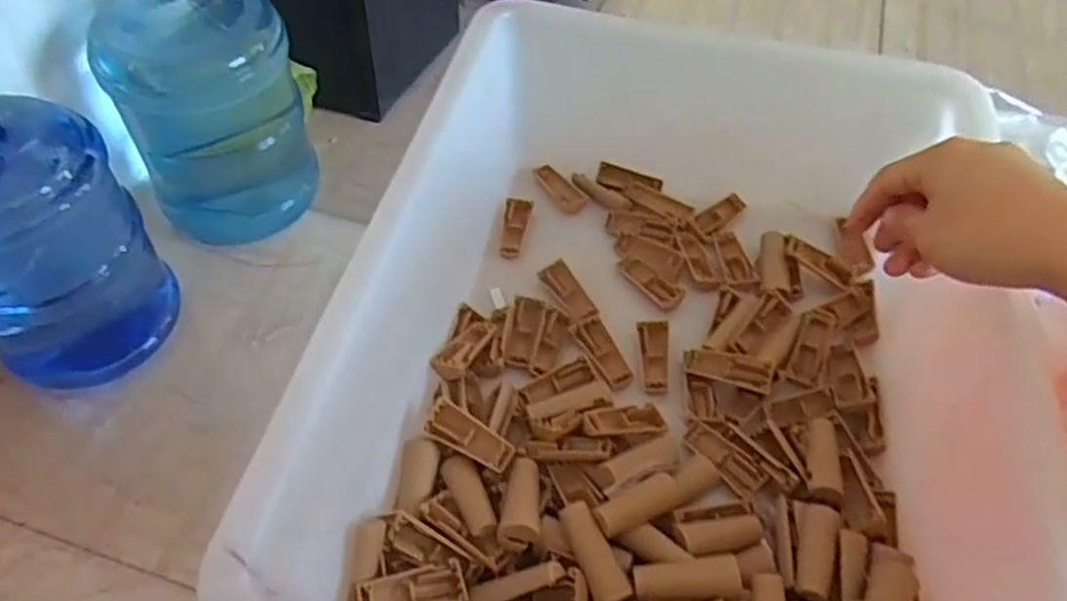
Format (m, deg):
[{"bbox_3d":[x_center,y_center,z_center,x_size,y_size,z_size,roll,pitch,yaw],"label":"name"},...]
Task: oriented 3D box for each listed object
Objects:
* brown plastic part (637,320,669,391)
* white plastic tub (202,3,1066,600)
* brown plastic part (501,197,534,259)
[{"bbox_3d":[0.076,0.034,0.469,0.018,0.009,0.048,1,53,-3],"label":"brown plastic part"},{"bbox_3d":[0.078,0.018,0.413,0.320,0.139,0.419,11,56,7],"label":"white plastic tub"},{"bbox_3d":[-0.012,-0.053,0.530,0.019,0.007,0.054,5,53,0],"label":"brown plastic part"}]

